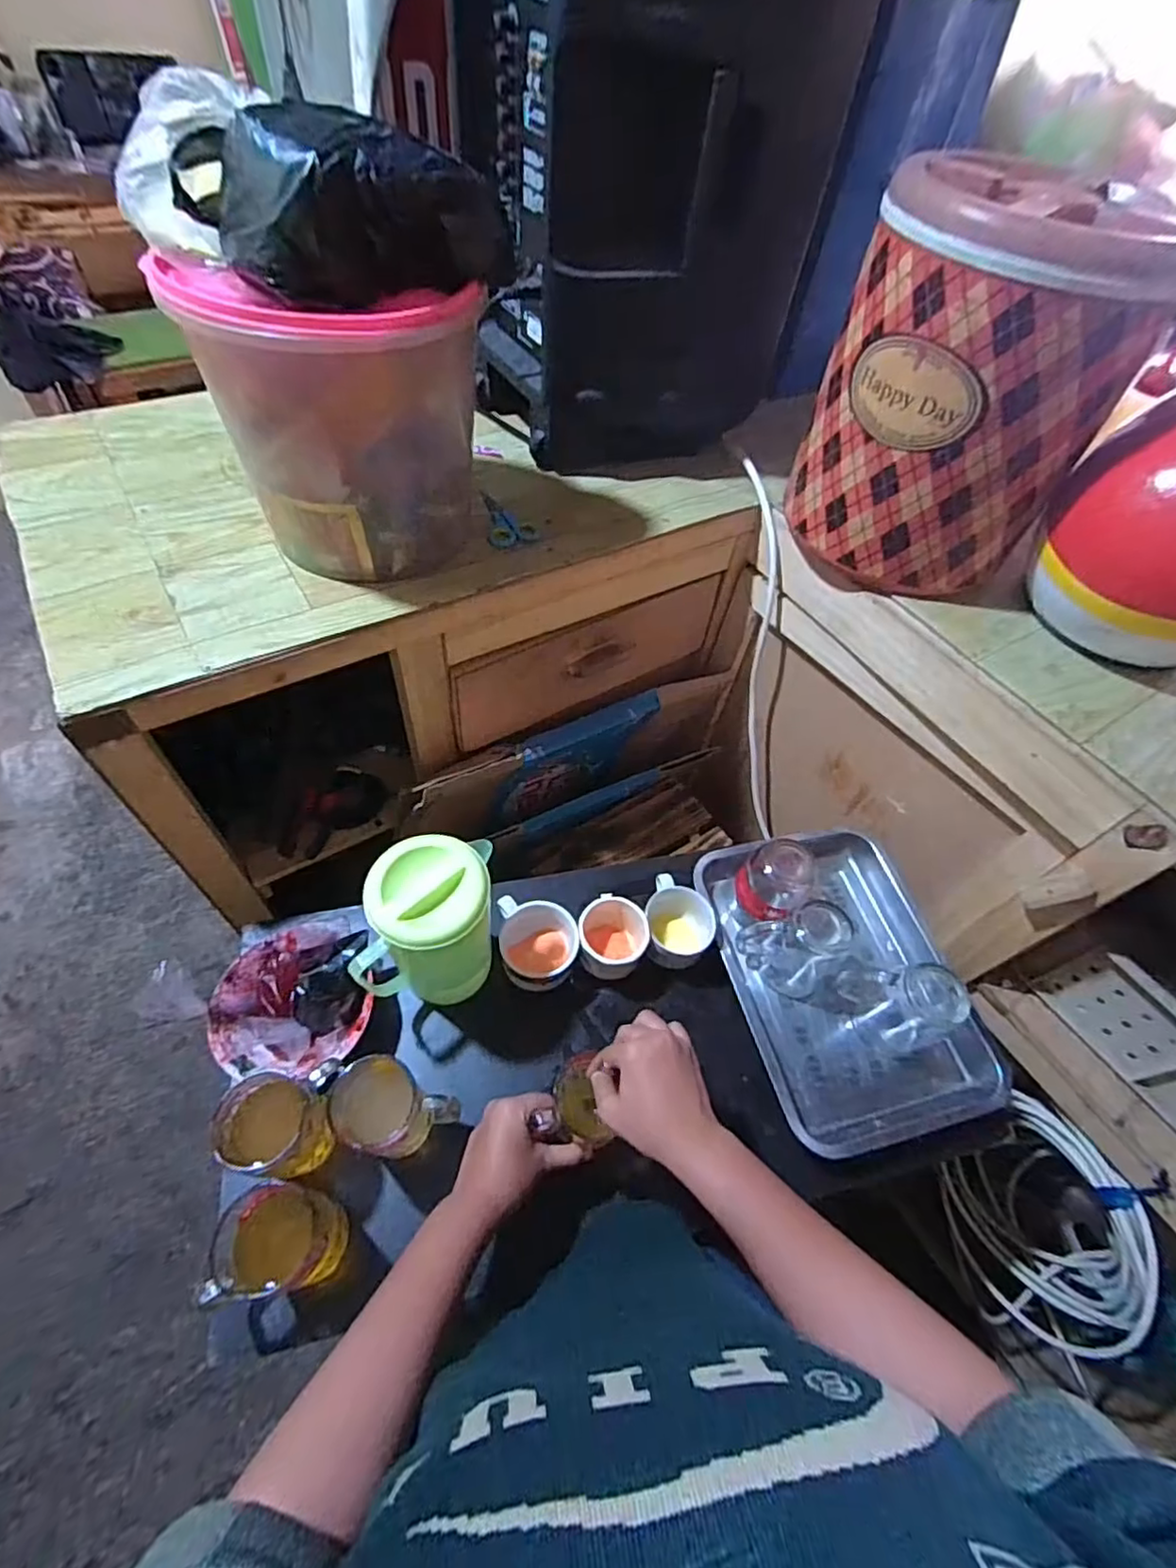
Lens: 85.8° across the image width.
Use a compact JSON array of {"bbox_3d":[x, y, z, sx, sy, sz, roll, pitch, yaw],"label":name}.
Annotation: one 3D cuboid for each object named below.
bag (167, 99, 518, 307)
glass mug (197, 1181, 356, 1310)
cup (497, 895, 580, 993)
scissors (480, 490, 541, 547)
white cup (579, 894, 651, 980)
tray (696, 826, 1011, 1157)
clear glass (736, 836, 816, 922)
[{"bbox_3d":[-0.166,-0.431,0.475,0.234,0.091,0.096,-21,60,-18],"label":"bag"},{"bbox_3d":[-0.253,0.380,0.533,0.080,0.119,0.065,4,55,-2],"label":"glass mug"},{"bbox_3d":[-0.056,0.185,0.718,0.086,0.079,0.093,0,56,-5],"label":"cup"},{"bbox_3d":[-0.096,-0.314,0.736,0.055,0.011,0.108,-13,58,-14],"label":"scissors"},{"bbox_3d":[0.030,0.175,0.734,0.077,0.080,0.089,25,57,11],"label":"white cup"},{"bbox_3d":[0.292,0.224,0.750,0.260,0.064,0.348,-9,57,-11],"label":"tray"},{"bbox_3d":[0.221,0.116,0.756,0.070,0.097,0.070,2,56,-4],"label":"clear glass"}]

